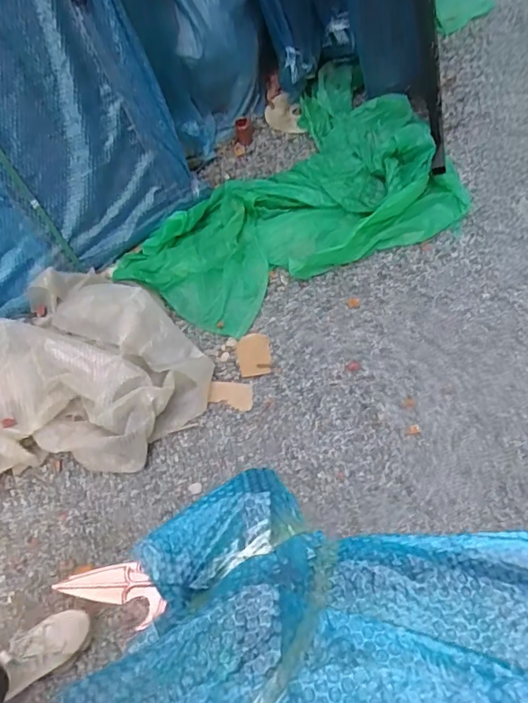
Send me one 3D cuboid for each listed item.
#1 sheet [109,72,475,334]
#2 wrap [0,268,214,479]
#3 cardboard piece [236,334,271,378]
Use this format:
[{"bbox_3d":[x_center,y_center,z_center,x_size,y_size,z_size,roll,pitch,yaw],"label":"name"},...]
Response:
[{"bbox_3d":[0.205,-0.502,1.661,0.734,0.153,1.220,31,63,18],"label":"sheet"},{"bbox_3d":[-0.564,0.084,1.337,0.758,0.155,0.591,-29,63,-17],"label":"wrap"},{"bbox_3d":[-0.029,0.006,1.440,0.090,0.008,0.128,-7,59,-5],"label":"cardboard piece"}]

